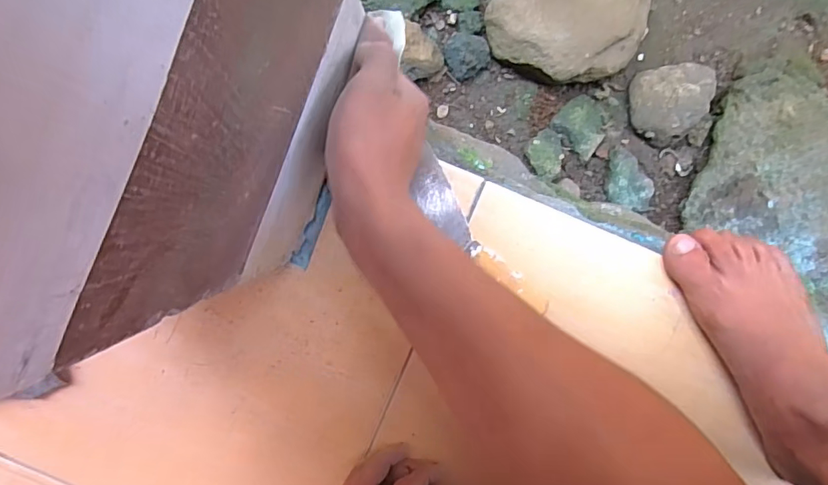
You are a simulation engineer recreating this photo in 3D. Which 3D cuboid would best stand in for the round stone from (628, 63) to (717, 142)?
[{"bbox_3d":[0.405,-0.220,0.763,0.111,0.059,0.115,0,96,1],"label":"round stone"}]

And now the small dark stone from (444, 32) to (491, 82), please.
[{"bbox_3d":[0.083,-0.301,0.776,0.071,0.038,0.071,0,96,1],"label":"small dark stone"}]

